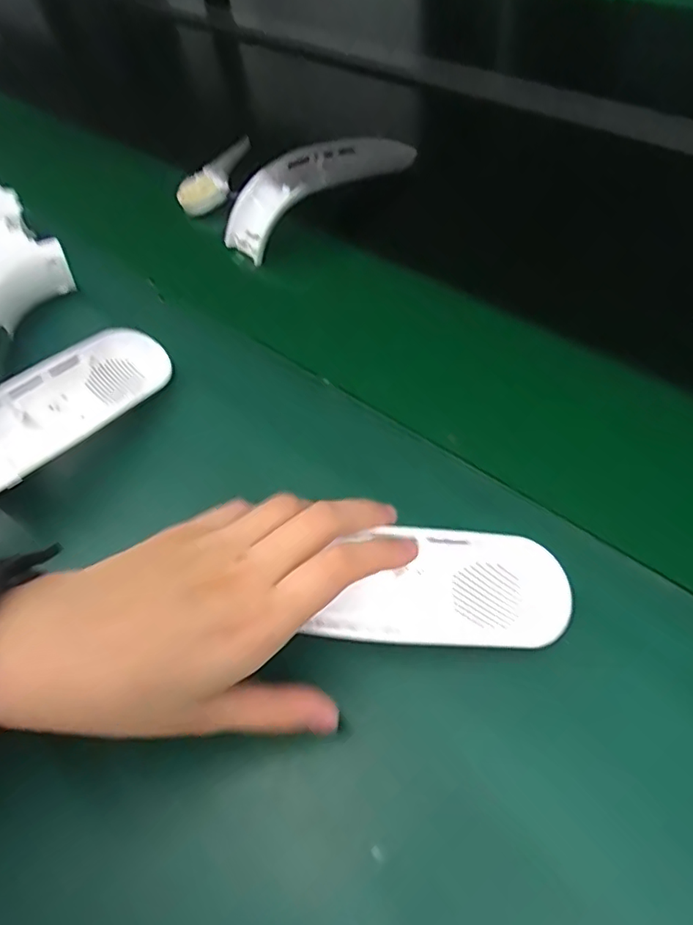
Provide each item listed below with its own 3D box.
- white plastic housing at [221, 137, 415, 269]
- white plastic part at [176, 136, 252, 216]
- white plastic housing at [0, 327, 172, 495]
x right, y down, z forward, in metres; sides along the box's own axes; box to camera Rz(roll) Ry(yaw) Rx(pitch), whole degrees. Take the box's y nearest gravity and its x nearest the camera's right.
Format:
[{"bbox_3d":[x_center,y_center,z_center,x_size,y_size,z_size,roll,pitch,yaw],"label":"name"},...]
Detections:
[{"bbox_3d":[-0.022,-0.250,0.511,0.046,0.045,0.196,36,65,23],"label":"white plastic housing"},{"bbox_3d":[-0.119,-0.273,0.544,0.033,0.020,0.100,29,76,19],"label":"white plastic part"},{"bbox_3d":[-0.189,-0.023,0.358,0.050,0.045,0.185,30,63,20],"label":"white plastic housing"}]

